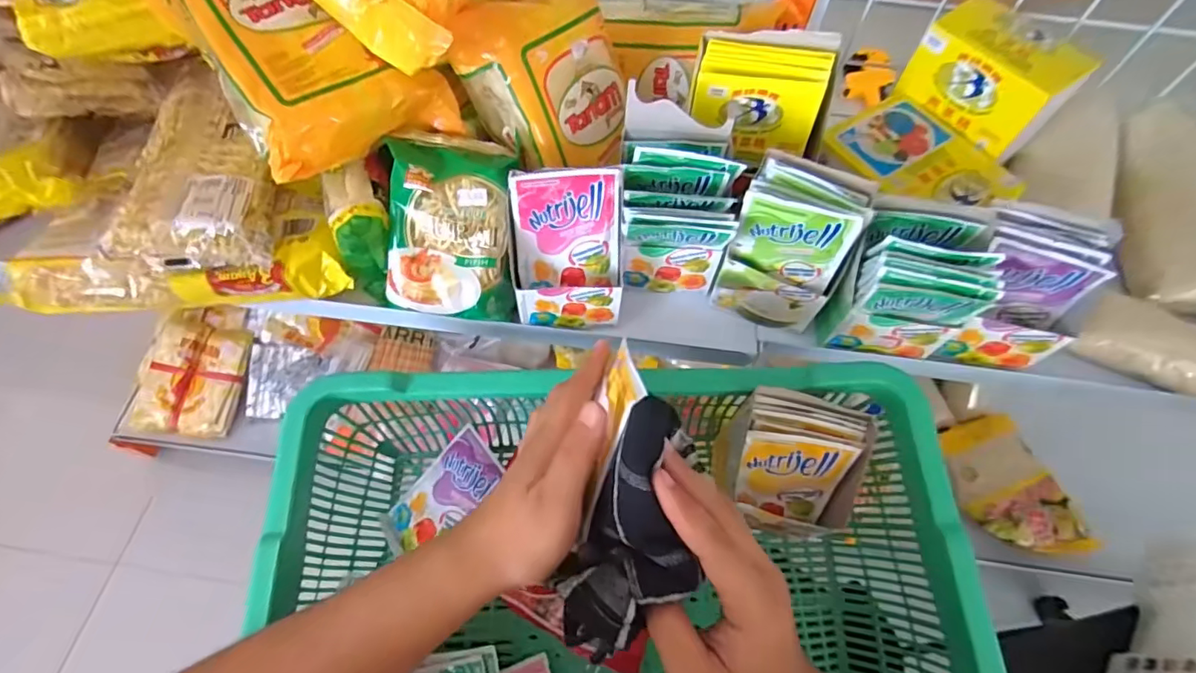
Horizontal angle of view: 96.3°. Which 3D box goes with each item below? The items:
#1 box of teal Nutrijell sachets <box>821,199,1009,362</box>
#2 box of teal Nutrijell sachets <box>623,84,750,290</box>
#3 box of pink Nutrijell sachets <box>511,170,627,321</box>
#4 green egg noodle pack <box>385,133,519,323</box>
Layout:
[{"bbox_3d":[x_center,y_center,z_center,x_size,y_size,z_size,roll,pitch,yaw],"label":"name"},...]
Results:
[{"bbox_3d":[0.234,-0.045,0.413,0.086,0.097,0.086,13,62,5],"label":"box of teal Nutrijell sachets"},{"bbox_3d":[0.059,-0.102,0.426,0.084,0.120,0.096,4,61,0],"label":"box of teal Nutrijell sachets"},{"bbox_3d":[-0.023,-0.066,0.408,0.082,0.098,0.070,-2,61,-3],"label":"box of pink Nutrijell sachets"},{"bbox_3d":[-0.112,-0.083,0.418,0.098,0.134,0.037,5,18,0],"label":"green egg noodle pack"}]

